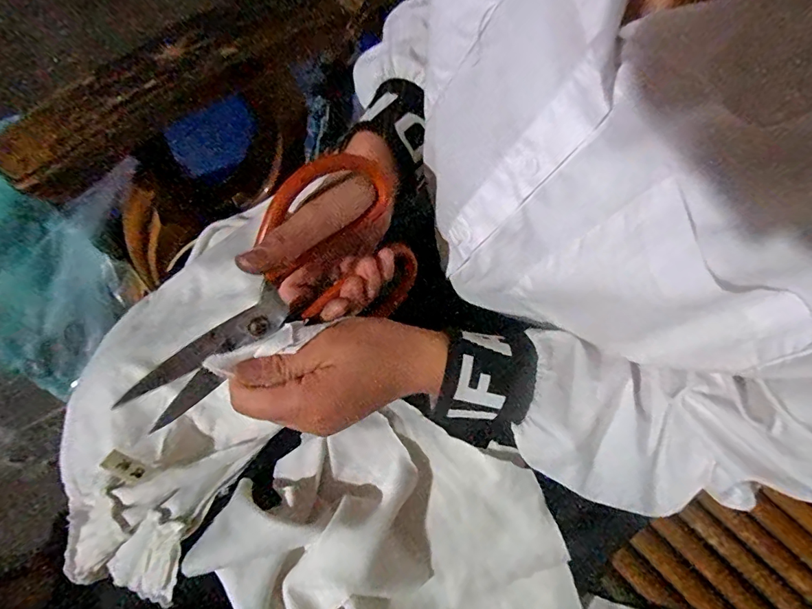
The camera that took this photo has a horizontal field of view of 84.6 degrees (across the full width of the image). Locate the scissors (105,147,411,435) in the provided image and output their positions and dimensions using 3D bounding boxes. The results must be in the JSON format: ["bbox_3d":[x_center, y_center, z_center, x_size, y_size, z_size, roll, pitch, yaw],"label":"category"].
[{"bbox_3d":[-0.080,-0.002,0.271,0.191,0.114,0.009,-38,40,-16],"label":"scissors"}]

